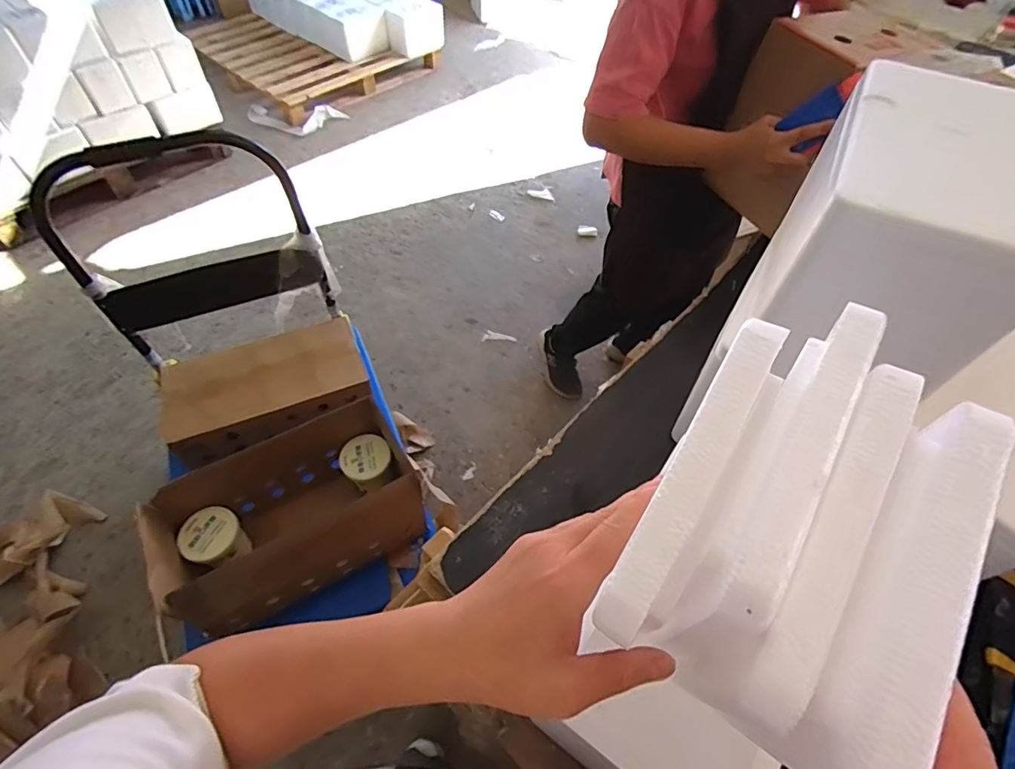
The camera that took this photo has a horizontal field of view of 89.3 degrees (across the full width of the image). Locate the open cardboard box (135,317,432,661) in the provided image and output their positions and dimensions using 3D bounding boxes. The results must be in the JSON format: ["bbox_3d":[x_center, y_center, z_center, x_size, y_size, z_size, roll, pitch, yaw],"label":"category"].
[{"bbox_3d":[-0.543,0.148,1.227,0.504,0.239,0.683,-20,58,-15],"label":"open cardboard box"}]

